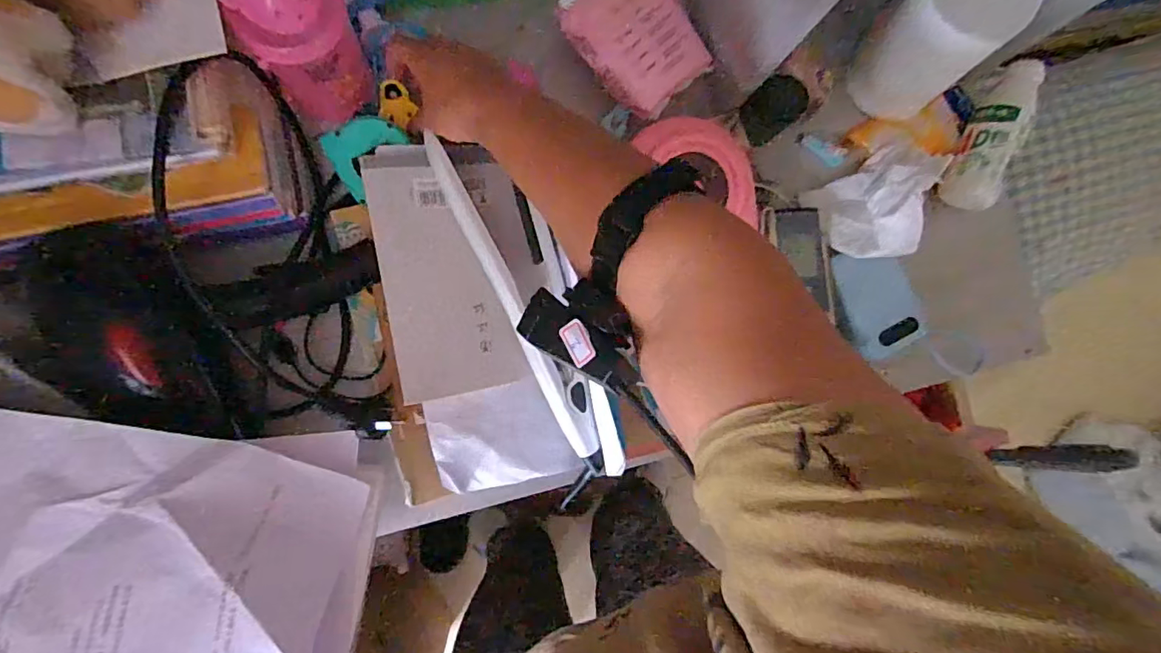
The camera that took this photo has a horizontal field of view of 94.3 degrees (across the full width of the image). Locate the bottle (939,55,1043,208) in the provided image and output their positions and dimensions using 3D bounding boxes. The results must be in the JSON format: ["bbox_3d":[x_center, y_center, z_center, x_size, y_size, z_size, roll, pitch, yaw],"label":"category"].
[{"bbox_3d":[0.404,-0.192,0.525,0.049,0.045,0.154,25,83,-5],"label":"bottle"}]

